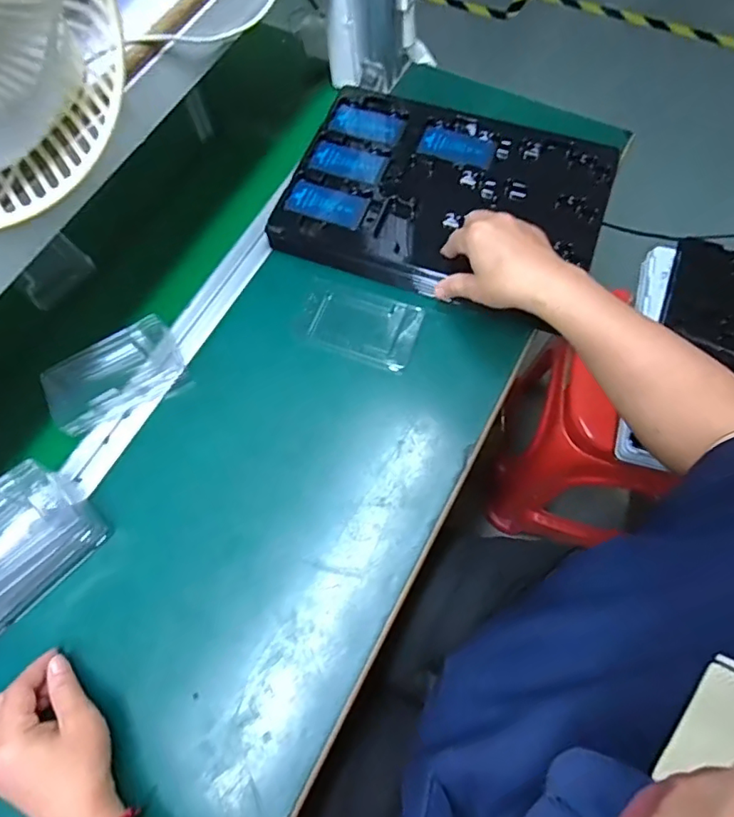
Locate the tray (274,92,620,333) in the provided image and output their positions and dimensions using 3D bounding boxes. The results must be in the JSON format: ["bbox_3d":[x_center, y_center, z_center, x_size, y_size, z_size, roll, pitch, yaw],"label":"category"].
[{"bbox_3d":[0.087,-0.232,0.571,0.324,0.039,0.233,20,71,11],"label":"tray"}]

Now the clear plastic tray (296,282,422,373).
[{"bbox_3d":[-0.009,-0.088,0.542,0.122,0.010,0.076,18,70,10],"label":"clear plastic tray"}]

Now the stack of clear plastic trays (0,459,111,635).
[{"bbox_3d":[-0.304,0.119,0.437,0.081,0.072,0.135,41,76,17],"label":"stack of clear plastic trays"}]

